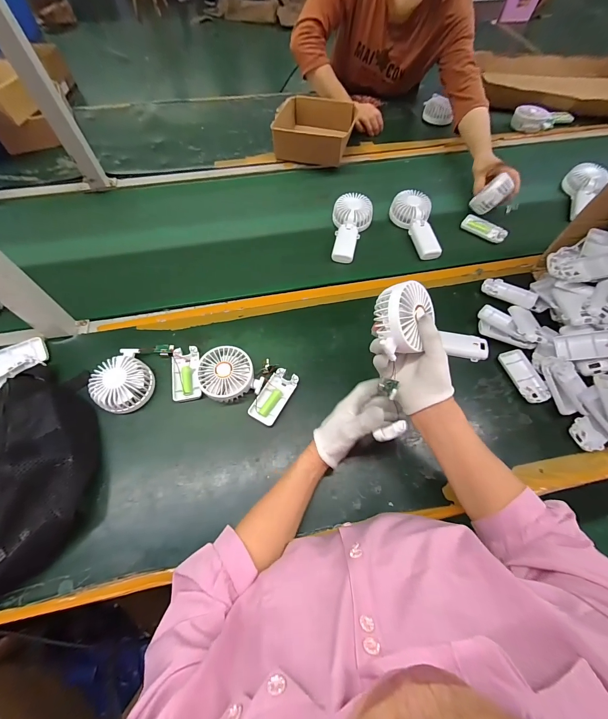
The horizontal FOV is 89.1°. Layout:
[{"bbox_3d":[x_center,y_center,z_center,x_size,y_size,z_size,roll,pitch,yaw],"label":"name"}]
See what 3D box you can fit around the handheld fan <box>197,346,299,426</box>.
[{"bbox_3d":[-0.096,0.036,0.502,0.150,0.042,0.091,20,63,10],"label":"handheld fan"}]

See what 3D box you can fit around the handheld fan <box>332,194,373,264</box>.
[{"bbox_3d":[0.103,-0.289,0.681,0.084,0.044,0.177,9,62,4],"label":"handheld fan"}]

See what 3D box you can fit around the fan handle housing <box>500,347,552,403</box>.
[{"bbox_3d":[0.381,0.029,0.536,0.048,0.017,0.097,-11,62,-7],"label":"fan handle housing"}]

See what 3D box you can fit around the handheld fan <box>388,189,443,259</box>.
[{"bbox_3d":[0.246,-0.299,0.684,0.080,0.049,0.163,-4,62,-3],"label":"handheld fan"}]

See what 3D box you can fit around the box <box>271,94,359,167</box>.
[{"bbox_3d":[0.027,-0.625,0.835,0.178,0.075,0.220,11,62,5],"label":"box"}]

